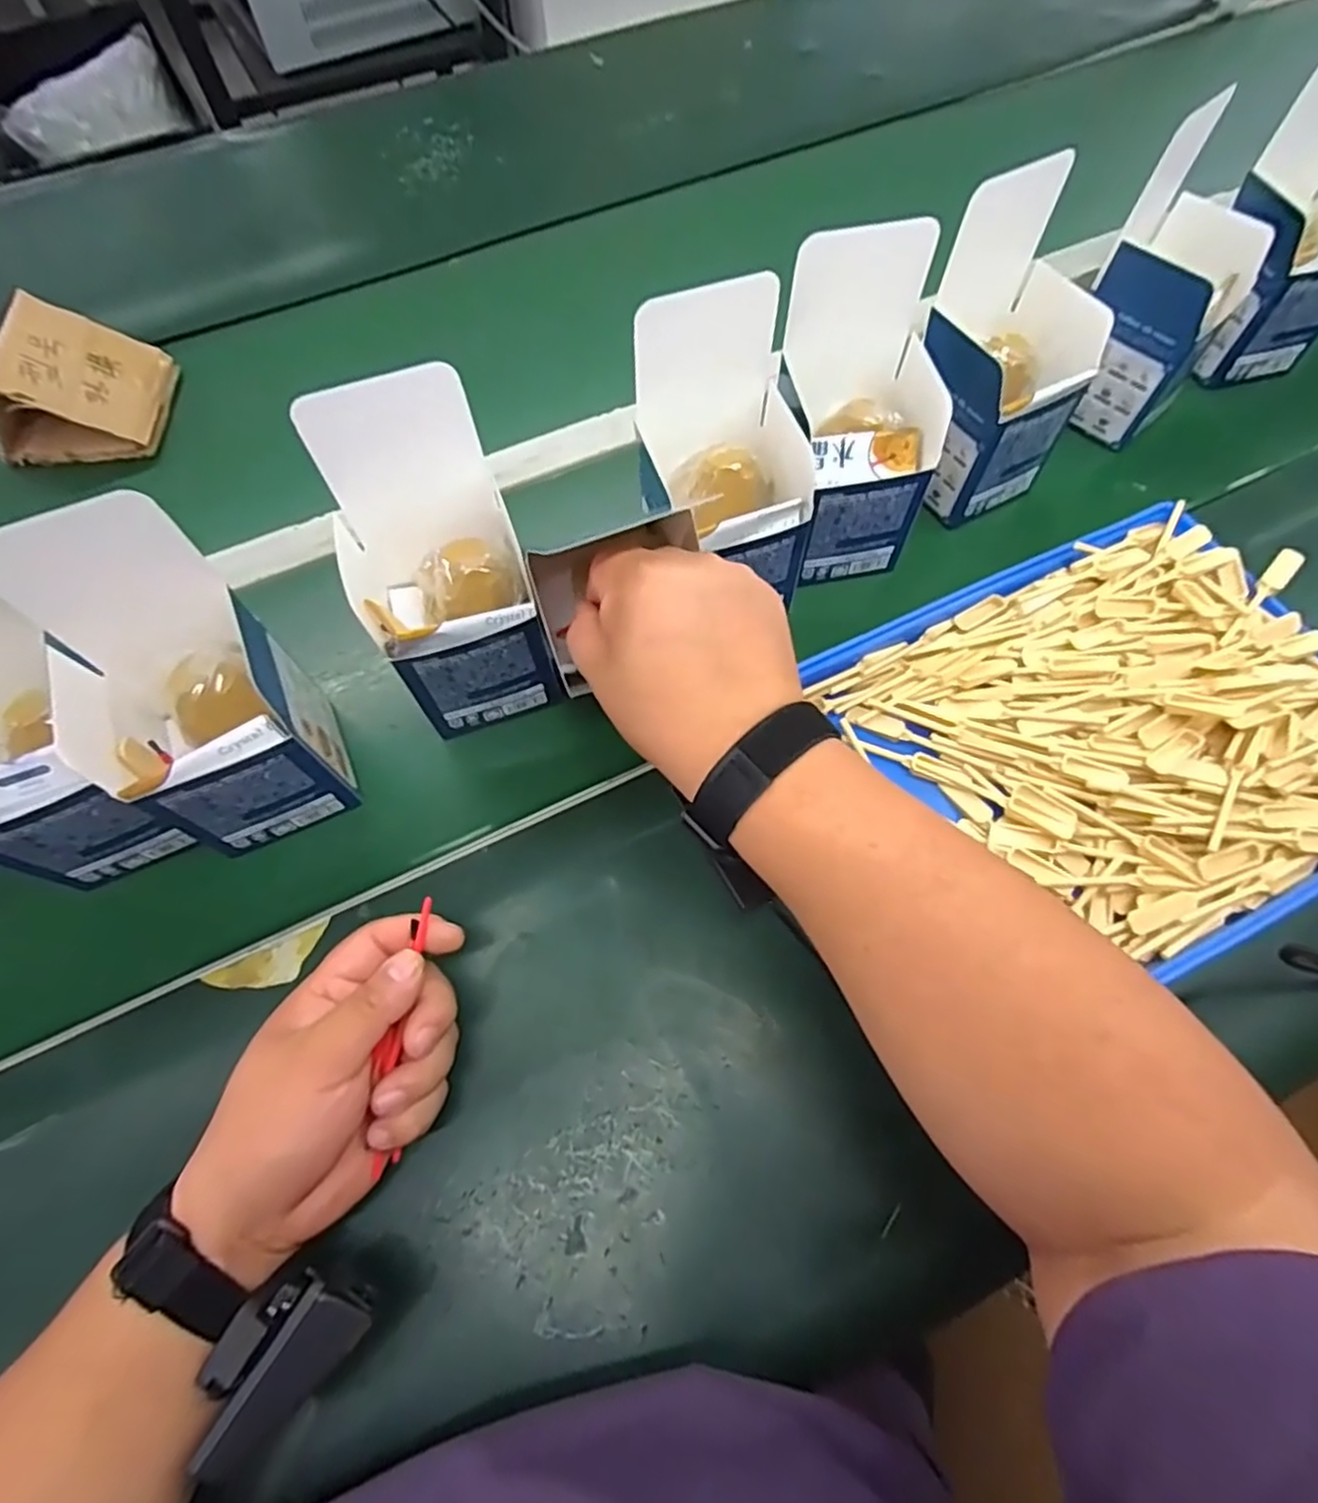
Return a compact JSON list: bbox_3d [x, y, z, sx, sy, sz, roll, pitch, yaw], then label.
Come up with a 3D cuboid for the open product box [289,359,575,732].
[{"bbox_3d":[-0.118,-0.097,0.389,0.093,0.170,0.095,-22,66,-7],"label":"open product box"}]

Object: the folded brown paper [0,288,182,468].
[{"bbox_3d":[-0.458,-0.286,0.550,0.106,0.088,0.113,-5,65,1],"label":"folded brown paper"}]

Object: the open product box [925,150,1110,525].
[{"bbox_3d":[0.223,-0.250,0.454,0.095,0.170,0.088,-28,67,-9],"label":"open product box"}]

